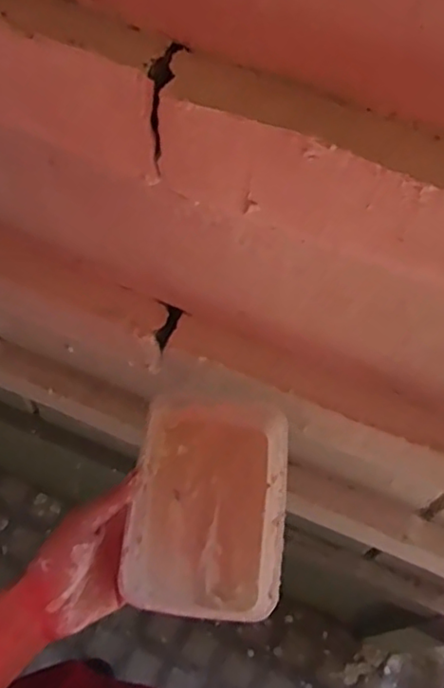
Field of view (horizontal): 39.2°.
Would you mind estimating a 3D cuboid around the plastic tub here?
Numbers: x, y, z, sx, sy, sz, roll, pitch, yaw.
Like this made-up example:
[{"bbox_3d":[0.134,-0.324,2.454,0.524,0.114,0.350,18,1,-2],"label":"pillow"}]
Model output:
[{"bbox_3d":[-0.009,0.122,0.491,0.113,0.047,0.175,7,61,1],"label":"plastic tub"}]

